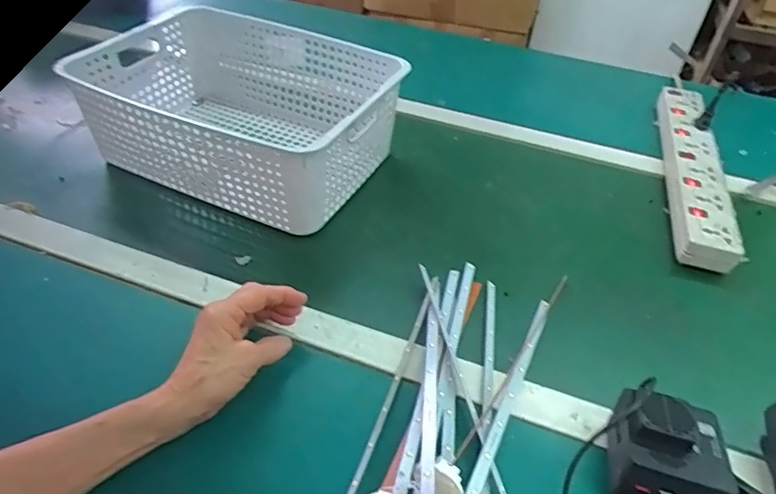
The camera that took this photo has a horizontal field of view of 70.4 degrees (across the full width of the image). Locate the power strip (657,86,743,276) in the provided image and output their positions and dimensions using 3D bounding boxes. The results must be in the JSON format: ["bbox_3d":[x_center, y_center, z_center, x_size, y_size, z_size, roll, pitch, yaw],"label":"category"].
[{"bbox_3d":[0.405,-0.110,0.738,0.063,0.040,0.379,13,43,10],"label":"power strip"}]

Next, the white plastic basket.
[{"bbox_3d":[-0.177,-0.168,0.684,0.360,0.121,0.272,24,46,21],"label":"white plastic basket"}]

